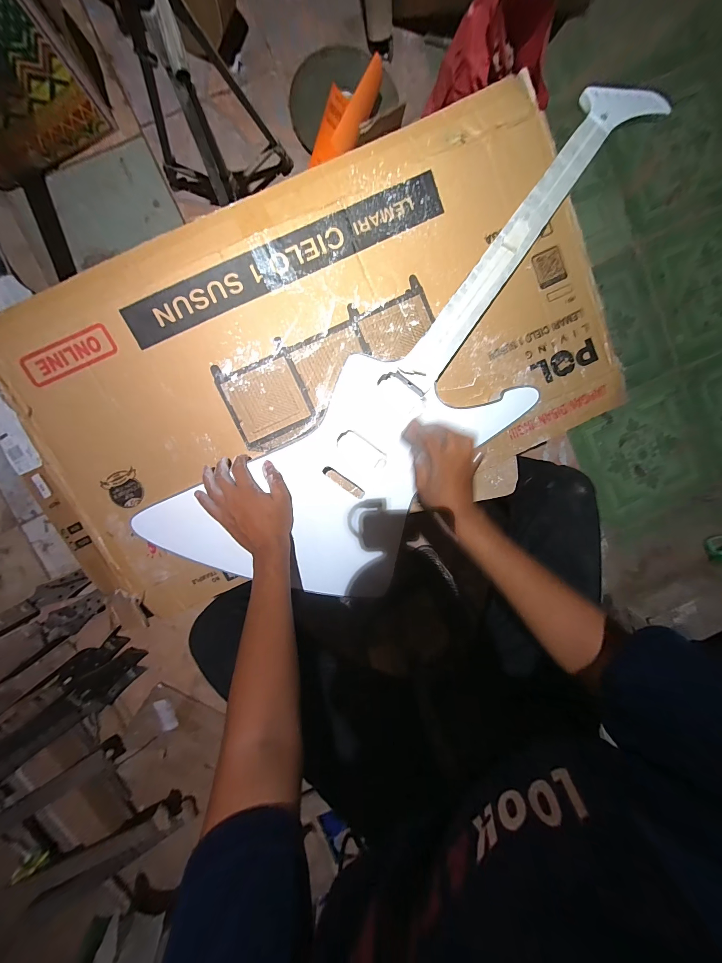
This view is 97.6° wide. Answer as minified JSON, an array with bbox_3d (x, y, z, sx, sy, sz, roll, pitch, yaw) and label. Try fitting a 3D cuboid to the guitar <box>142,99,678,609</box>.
[{"bbox_3d":[0.092,-0.184,0.483,0.345,0.054,0.947,39,93,-6],"label":"guitar"}]

